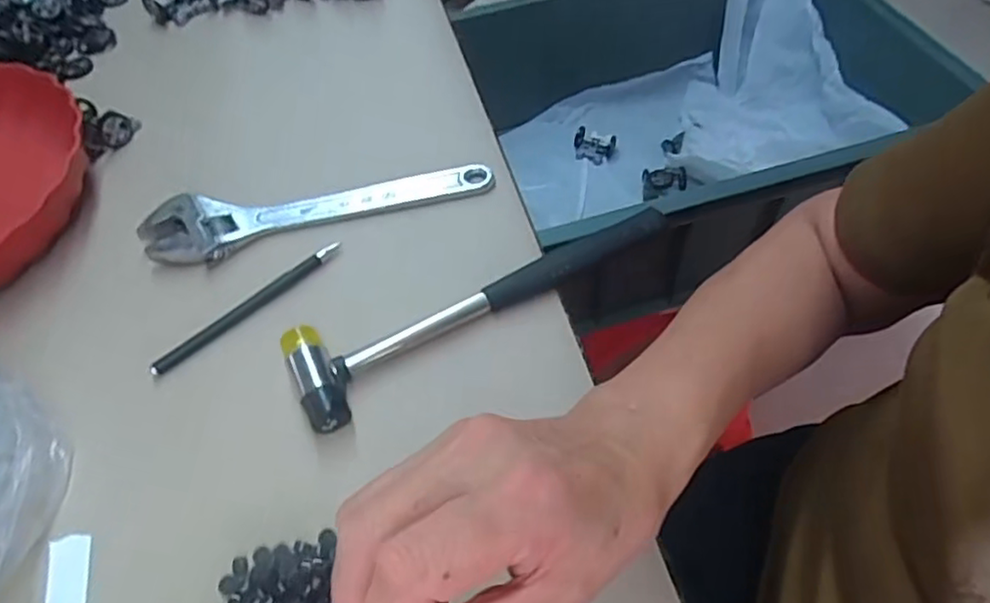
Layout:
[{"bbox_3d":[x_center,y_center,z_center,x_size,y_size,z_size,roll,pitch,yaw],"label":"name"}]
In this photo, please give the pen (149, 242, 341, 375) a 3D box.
[{"bbox_3d":[-0.155,0.001,0.413,0.134,0.009,0.010,-39,61,-22],"label":"pen"}]

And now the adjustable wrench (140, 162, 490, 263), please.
[{"bbox_3d":[-0.123,-0.069,0.459,0.237,0.021,0.053,-15,55,-7],"label":"adjustable wrench"}]

